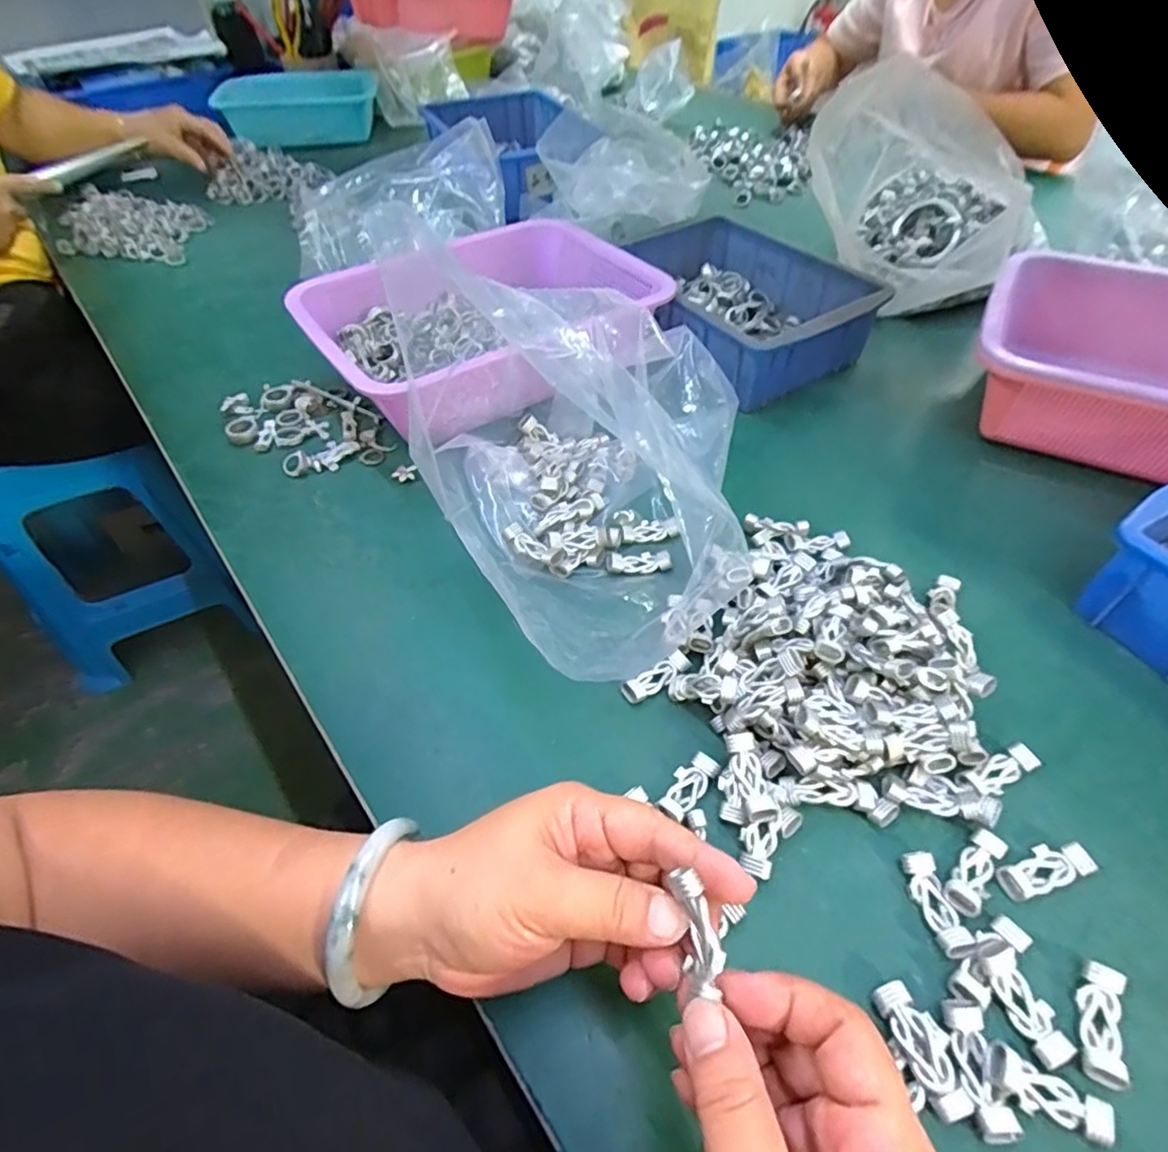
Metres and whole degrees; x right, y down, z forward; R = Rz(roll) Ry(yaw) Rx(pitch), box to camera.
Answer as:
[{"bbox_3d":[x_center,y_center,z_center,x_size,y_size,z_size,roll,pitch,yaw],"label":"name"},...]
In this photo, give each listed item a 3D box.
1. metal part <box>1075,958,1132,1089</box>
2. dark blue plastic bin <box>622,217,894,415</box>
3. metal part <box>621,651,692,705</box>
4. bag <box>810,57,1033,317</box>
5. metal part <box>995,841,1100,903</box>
[{"bbox_3d":[0.218,0.188,0.261,0.018,0.010,0.043,23,55,21],"label":"metal part"},{"bbox_3d":[0.152,-0.279,0.633,0.189,0.067,0.251,-21,53,-16],"label":"dark blue plastic bin"},{"bbox_3d":[0.044,0.061,0.377,0.045,0.010,0.013,-27,54,-18],"label":"metal part"},{"bbox_3d":[0.321,-0.383,0.622,0.183,0.175,0.282,17,53,15],"label":"bag"},{"bbox_3d":[0.224,0.143,0.303,0.046,0.008,0.018,-17,51,-11],"label":"metal part"}]

